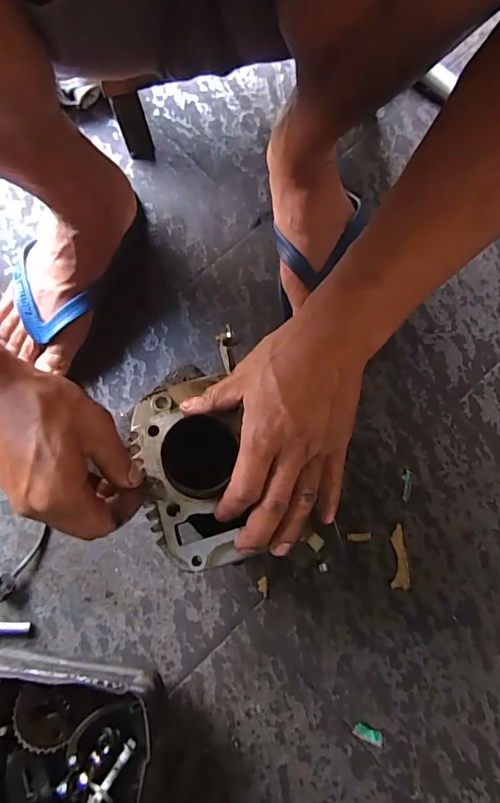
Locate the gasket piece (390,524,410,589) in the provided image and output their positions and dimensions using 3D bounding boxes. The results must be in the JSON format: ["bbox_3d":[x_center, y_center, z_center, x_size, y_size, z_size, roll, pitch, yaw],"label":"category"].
[{"bbox_3d":[0.149,0.153,0.436,0.018,0.004,0.058,5,78,1],"label":"gasket piece"}]

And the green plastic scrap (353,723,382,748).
[{"bbox_3d":[0.108,0.304,0.403,0.027,0.004,0.012,21,79,5],"label":"green plastic scrap"}]

